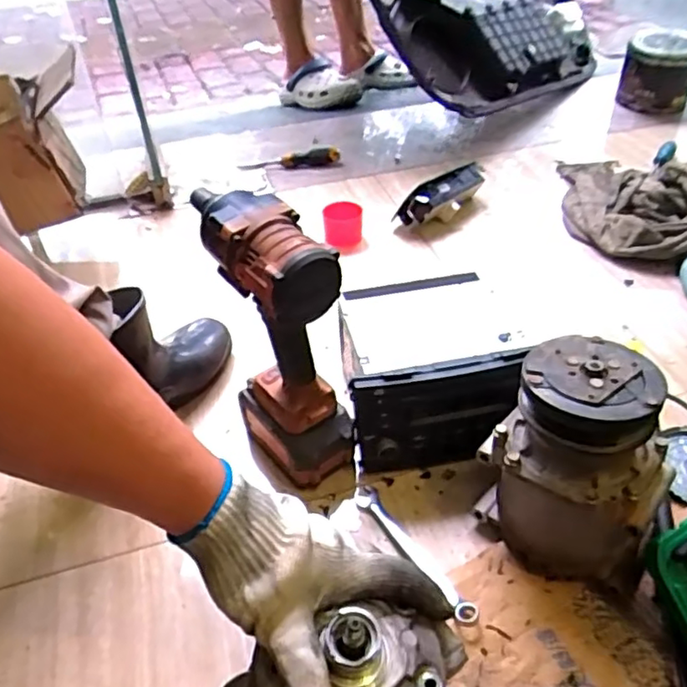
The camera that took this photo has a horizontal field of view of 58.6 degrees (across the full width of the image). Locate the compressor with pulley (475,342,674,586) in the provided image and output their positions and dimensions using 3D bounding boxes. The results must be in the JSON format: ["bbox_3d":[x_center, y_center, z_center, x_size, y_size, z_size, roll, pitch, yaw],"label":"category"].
[{"bbox_3d":[0.194,0.104,0.516,0.114,0.191,0.141,-28,44,-24],"label":"compressor with pulley"}]

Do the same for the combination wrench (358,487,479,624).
[{"bbox_3d":[0.063,0.190,0.572,0.020,0.013,0.170,-24,43,-21],"label":"combination wrench"}]

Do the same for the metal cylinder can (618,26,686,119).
[{"bbox_3d":[0.749,-0.647,1.444,0.155,0.164,0.146,15,44,23],"label":"metal cylinder can"}]

